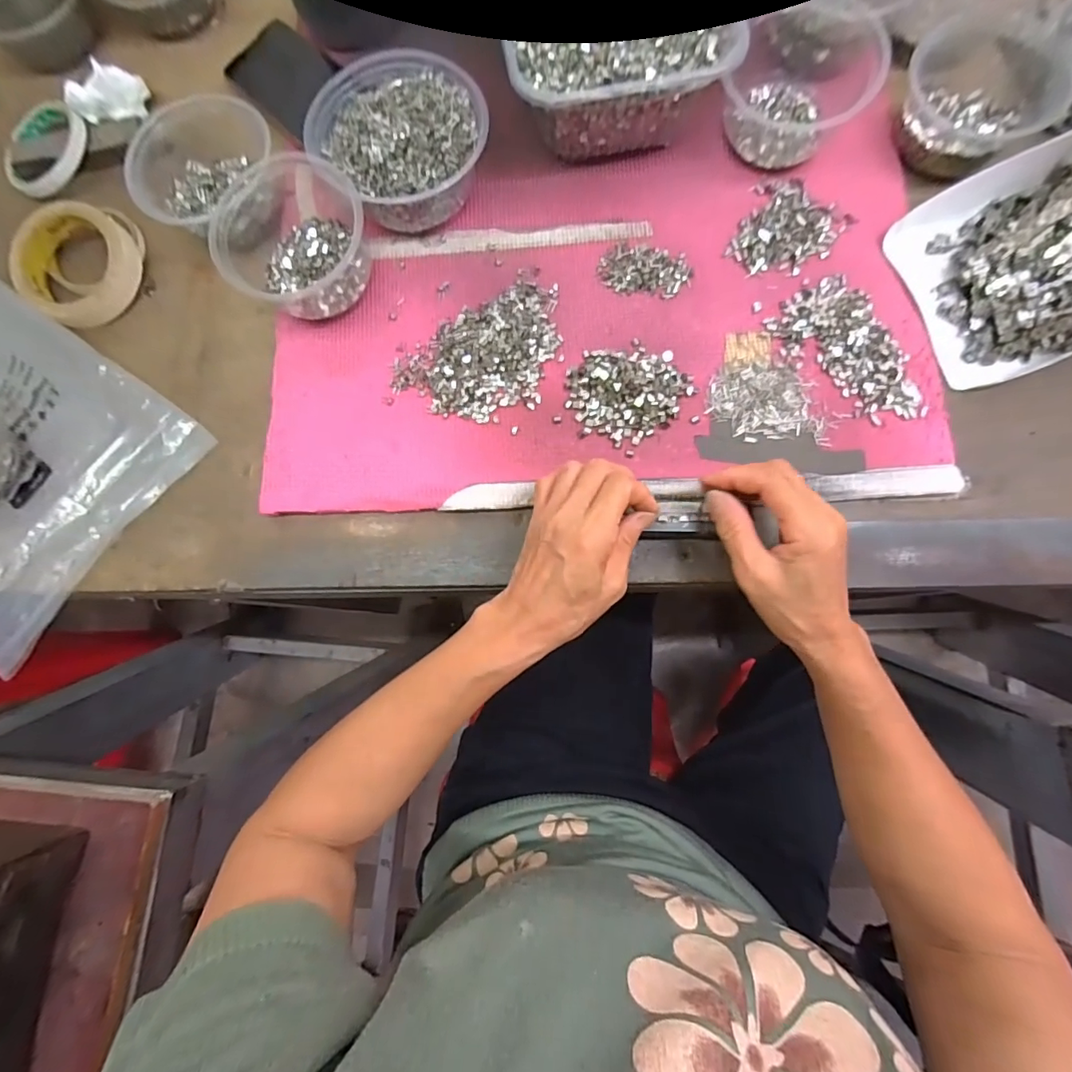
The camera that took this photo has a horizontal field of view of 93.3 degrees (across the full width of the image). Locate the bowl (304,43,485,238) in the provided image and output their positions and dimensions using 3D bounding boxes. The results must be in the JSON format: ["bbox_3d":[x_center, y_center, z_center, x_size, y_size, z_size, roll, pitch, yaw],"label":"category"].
[{"bbox_3d":[-0.108,-0.317,0.411,0.138,0.061,0.125,44,85,8],"label":"bowl"}]

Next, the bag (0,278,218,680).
[{"bbox_3d":[-0.436,-0.063,0.400,0.255,0.035,0.235,35,84,8],"label":"bag"}]

